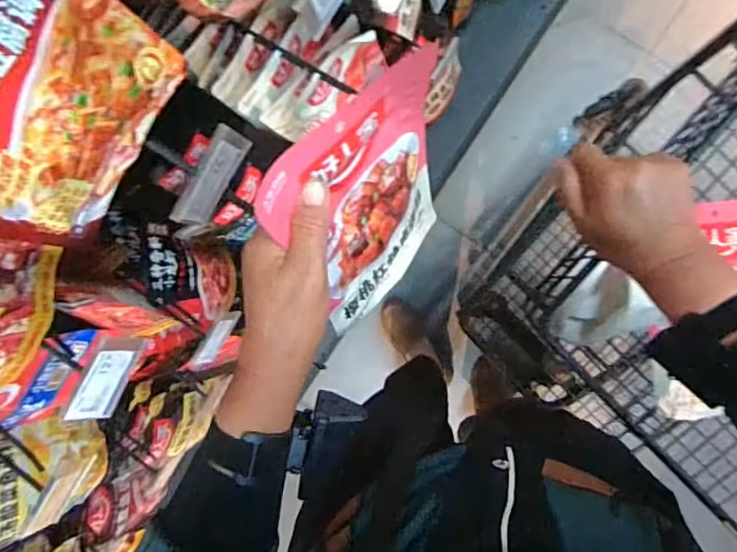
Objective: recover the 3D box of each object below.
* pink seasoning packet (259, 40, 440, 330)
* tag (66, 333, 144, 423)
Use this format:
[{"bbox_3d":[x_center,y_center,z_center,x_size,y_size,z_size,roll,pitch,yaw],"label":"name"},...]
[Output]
[{"bbox_3d":[0.004,-0.052,0.431,0.019,0.227,0.164,29,72,25],"label":"pink seasoning packet"},{"bbox_3d":[-0.216,0.084,0.444,0.004,0.043,0.077,29,95,30],"label":"tag"}]

